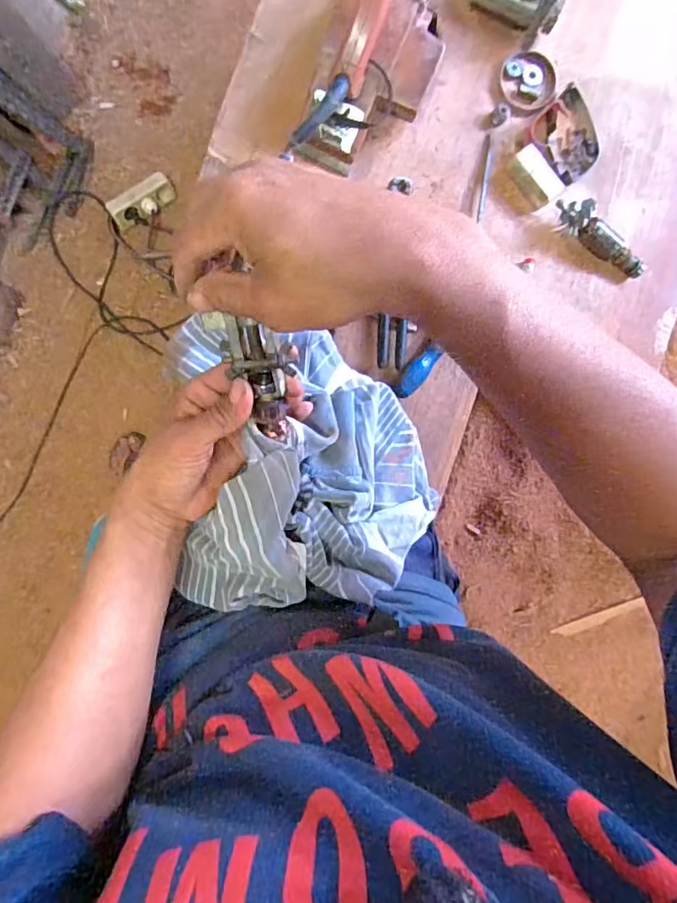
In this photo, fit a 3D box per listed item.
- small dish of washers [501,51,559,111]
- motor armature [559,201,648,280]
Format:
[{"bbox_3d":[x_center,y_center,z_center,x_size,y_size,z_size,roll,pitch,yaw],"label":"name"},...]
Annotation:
[{"bbox_3d":[0.241,-0.463,0.663,0.081,0.013,0.071,-22,91,-6],"label":"small dish of washers"},{"bbox_3d":[0.328,-0.265,0.656,0.137,0.032,0.036,34,86,-4],"label":"motor armature"}]

